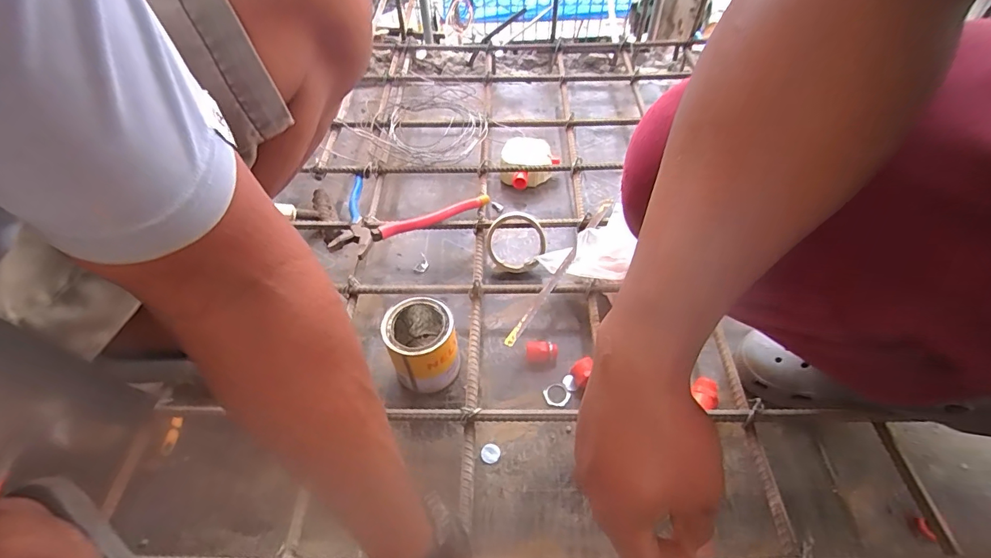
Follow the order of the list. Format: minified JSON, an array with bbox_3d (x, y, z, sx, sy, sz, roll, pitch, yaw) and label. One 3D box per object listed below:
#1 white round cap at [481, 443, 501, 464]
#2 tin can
[{"bbox_3d":[-0.006,0.202,0.528,0.022,0.004,0.020,-1,52,1],"label":"white round cap"},{"bbox_3d":[-0.089,0.084,0.567,0.080,0.108,0.088,-1,52,1],"label":"tin can"}]

